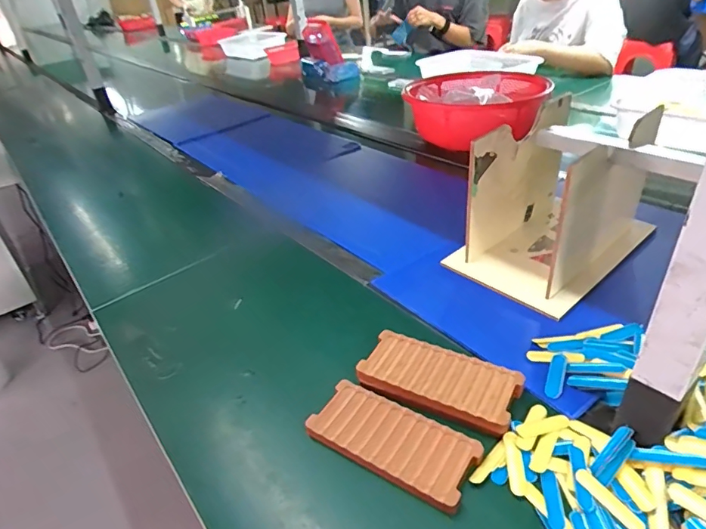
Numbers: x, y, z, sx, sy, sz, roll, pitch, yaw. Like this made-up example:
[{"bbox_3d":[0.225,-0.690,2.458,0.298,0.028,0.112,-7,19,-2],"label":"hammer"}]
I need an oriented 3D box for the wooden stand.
[{"bbox_3d":[0.290,-0.096,0.671,0.255,0.180,0.187,-26,38,-24],"label":"wooden stand"}]

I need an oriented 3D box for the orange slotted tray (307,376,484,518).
[{"bbox_3d":[0.040,0.183,0.490,0.168,0.015,0.079,17,42,31],"label":"orange slotted tray"}]

